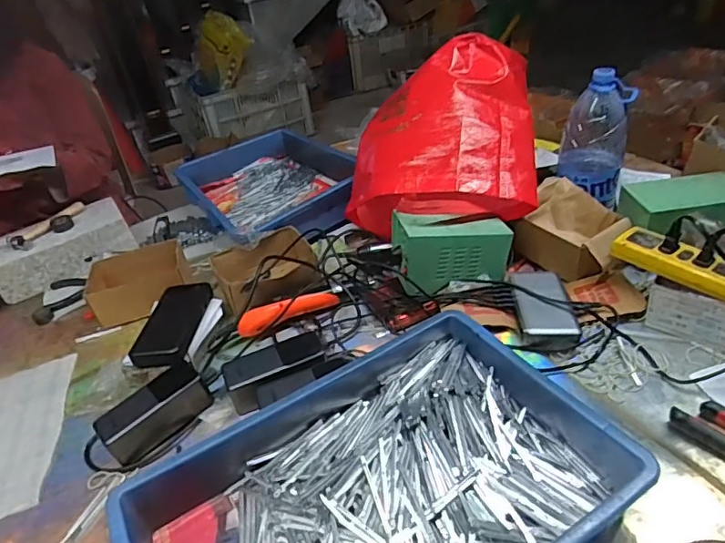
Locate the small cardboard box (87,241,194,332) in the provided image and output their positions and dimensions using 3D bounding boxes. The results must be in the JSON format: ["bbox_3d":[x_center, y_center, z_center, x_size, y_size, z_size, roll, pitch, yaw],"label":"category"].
[{"bbox_3d":[-0.382,0.021,0.909,0.163,0.081,0.113,-13,35,-7],"label":"small cardboard box"}]

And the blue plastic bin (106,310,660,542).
[{"bbox_3d":[0.010,0.226,0.516,0.435,0.086,0.299,-26,38,-21],"label":"blue plastic bin"}]

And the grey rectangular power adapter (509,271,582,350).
[{"bbox_3d":[0.250,0.047,0.740,0.072,0.025,0.129,-6,35,6],"label":"grey rectangular power adapter"}]

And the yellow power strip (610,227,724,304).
[{"bbox_3d":[0.422,-0.010,0.691,0.064,0.032,0.182,-30,40,-26],"label":"yellow power strip"}]

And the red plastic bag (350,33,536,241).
[{"bbox_3d":[0.134,-0.208,0.855,0.327,0.207,0.248,-13,35,-5],"label":"red plastic bag"}]

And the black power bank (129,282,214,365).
[{"bbox_3d":[-0.273,0.072,0.771,0.070,0.021,0.157,-2,39,6],"label":"black power bank"}]

